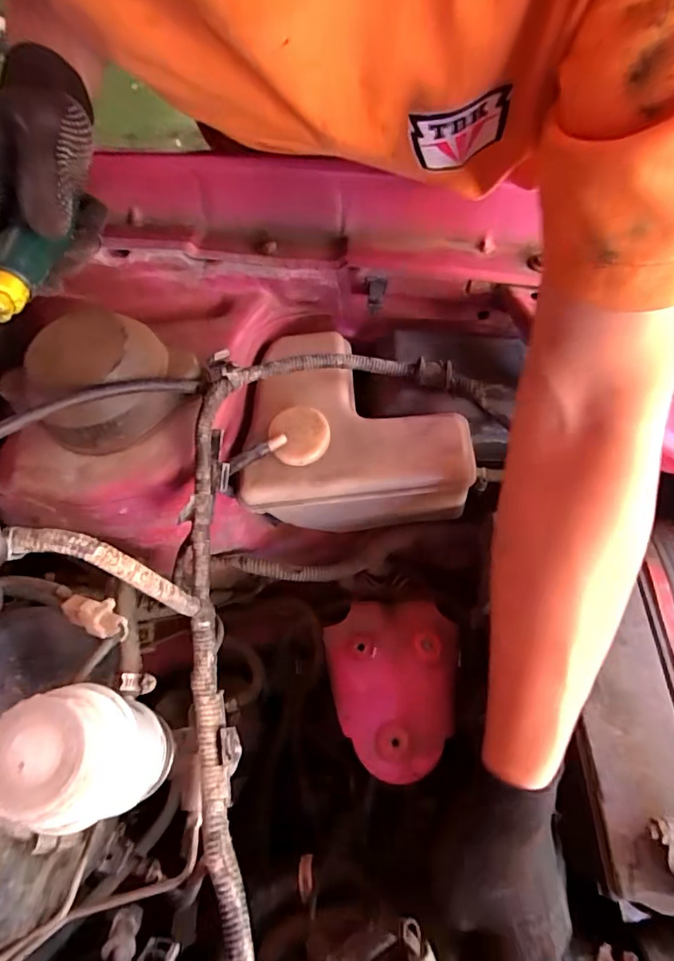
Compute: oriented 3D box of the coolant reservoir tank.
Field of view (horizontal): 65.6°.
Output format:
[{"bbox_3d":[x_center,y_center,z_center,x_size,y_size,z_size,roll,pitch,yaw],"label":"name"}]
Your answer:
[{"bbox_3d":[0.014,-0.029,0.408,0.159,0.111,0.134,-5,62,1],"label":"coolant reservoir tank"}]

